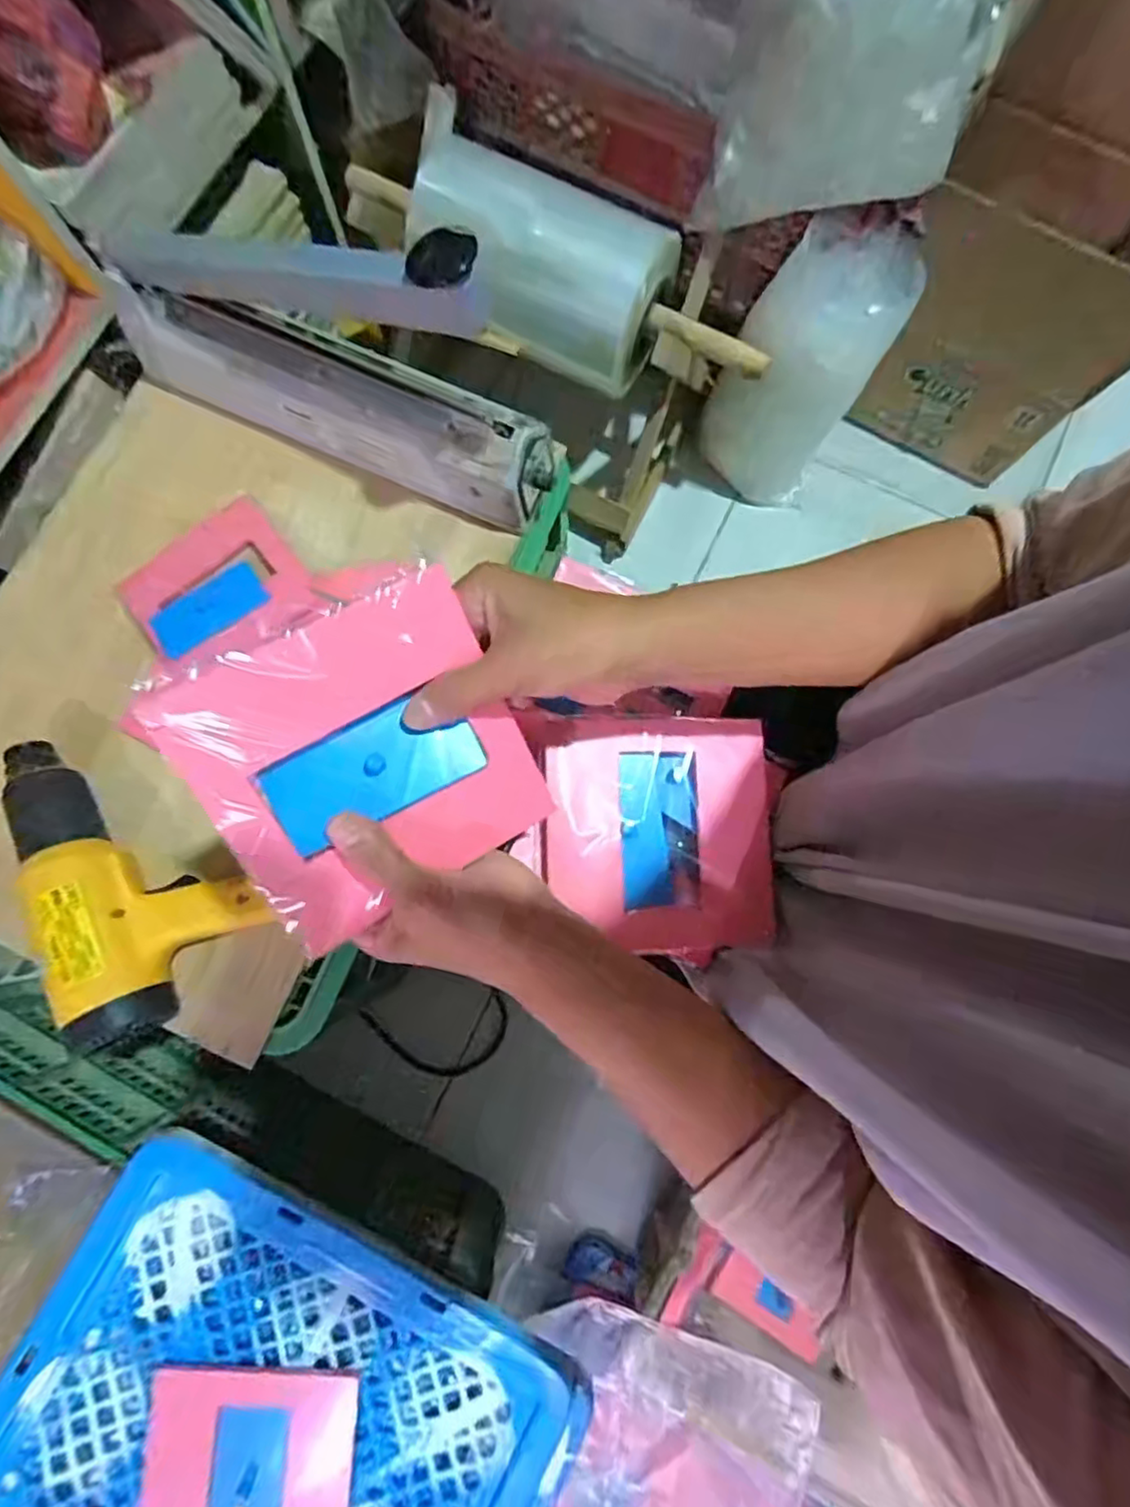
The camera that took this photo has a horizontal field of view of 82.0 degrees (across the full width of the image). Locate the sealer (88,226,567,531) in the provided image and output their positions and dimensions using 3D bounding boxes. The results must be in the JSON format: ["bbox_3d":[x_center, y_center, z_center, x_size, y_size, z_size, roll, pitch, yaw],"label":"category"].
[{"bbox_3d":[-0.197,-0.324,0.506,0.388,0.210,0.083,20,80,3],"label":"sealer"}]

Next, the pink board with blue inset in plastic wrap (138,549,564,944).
[{"bbox_3d":[-0.090,0.003,0.299,0.138,0.009,0.142,-31,115,-16],"label":"pink board with blue inset in plastic wrap"}]

